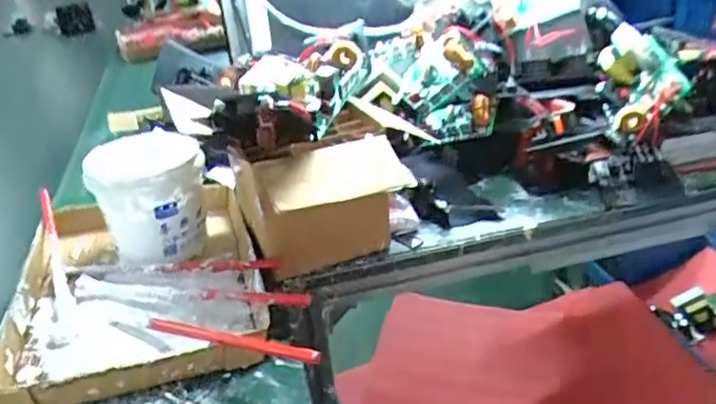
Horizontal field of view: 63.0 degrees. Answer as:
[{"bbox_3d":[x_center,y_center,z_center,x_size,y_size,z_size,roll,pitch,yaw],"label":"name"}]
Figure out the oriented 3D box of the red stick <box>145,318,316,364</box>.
[{"bbox_3d":[-0.114,0.116,0.497,0.208,0.015,0.010,0,26,38],"label":"red stick"}]

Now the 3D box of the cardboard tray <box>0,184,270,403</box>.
[{"bbox_3d":[-0.237,0.068,0.633,0.240,0.041,0.349,-11,31,-12],"label":"cardboard tray"}]

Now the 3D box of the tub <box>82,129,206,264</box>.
[{"bbox_3d":[-0.235,-0.008,0.664,0.120,0.122,0.095,-5,31,-4],"label":"tub"}]

